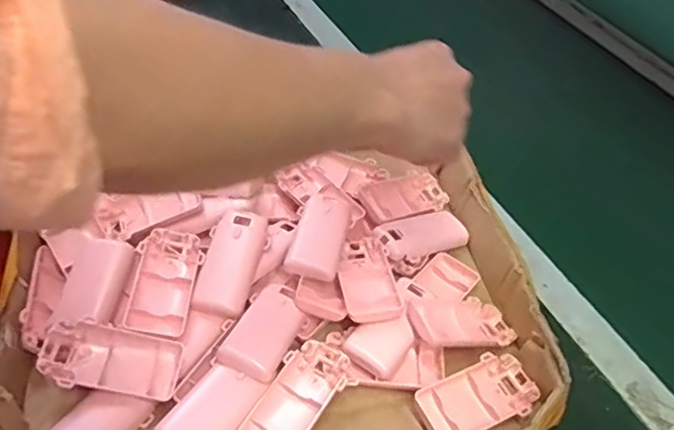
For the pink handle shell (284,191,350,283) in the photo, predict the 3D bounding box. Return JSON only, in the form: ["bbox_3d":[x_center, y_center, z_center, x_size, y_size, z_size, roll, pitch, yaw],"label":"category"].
[{"bbox_3d":[-0.015,0.019,0.521,0.042,0.024,0.089,12,47,4],"label":"pink handle shell"}]

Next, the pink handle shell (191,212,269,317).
[{"bbox_3d":[-0.089,0.038,0.495,0.043,0.015,0.093,13,64,6],"label":"pink handle shell"}]

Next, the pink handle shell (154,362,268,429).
[{"bbox_3d":[-0.089,0.139,0.415,0.042,0.016,0.070,27,49,19],"label":"pink handle shell"}]

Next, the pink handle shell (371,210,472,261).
[{"bbox_3d":[0.079,0.017,0.550,0.090,0.018,0.042,-17,50,-22],"label":"pink handle shell"}]

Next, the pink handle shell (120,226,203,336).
[{"bbox_3d":[-0.137,0.049,0.473,0.047,0.011,0.096,8,47,0],"label":"pink handle shell"}]

